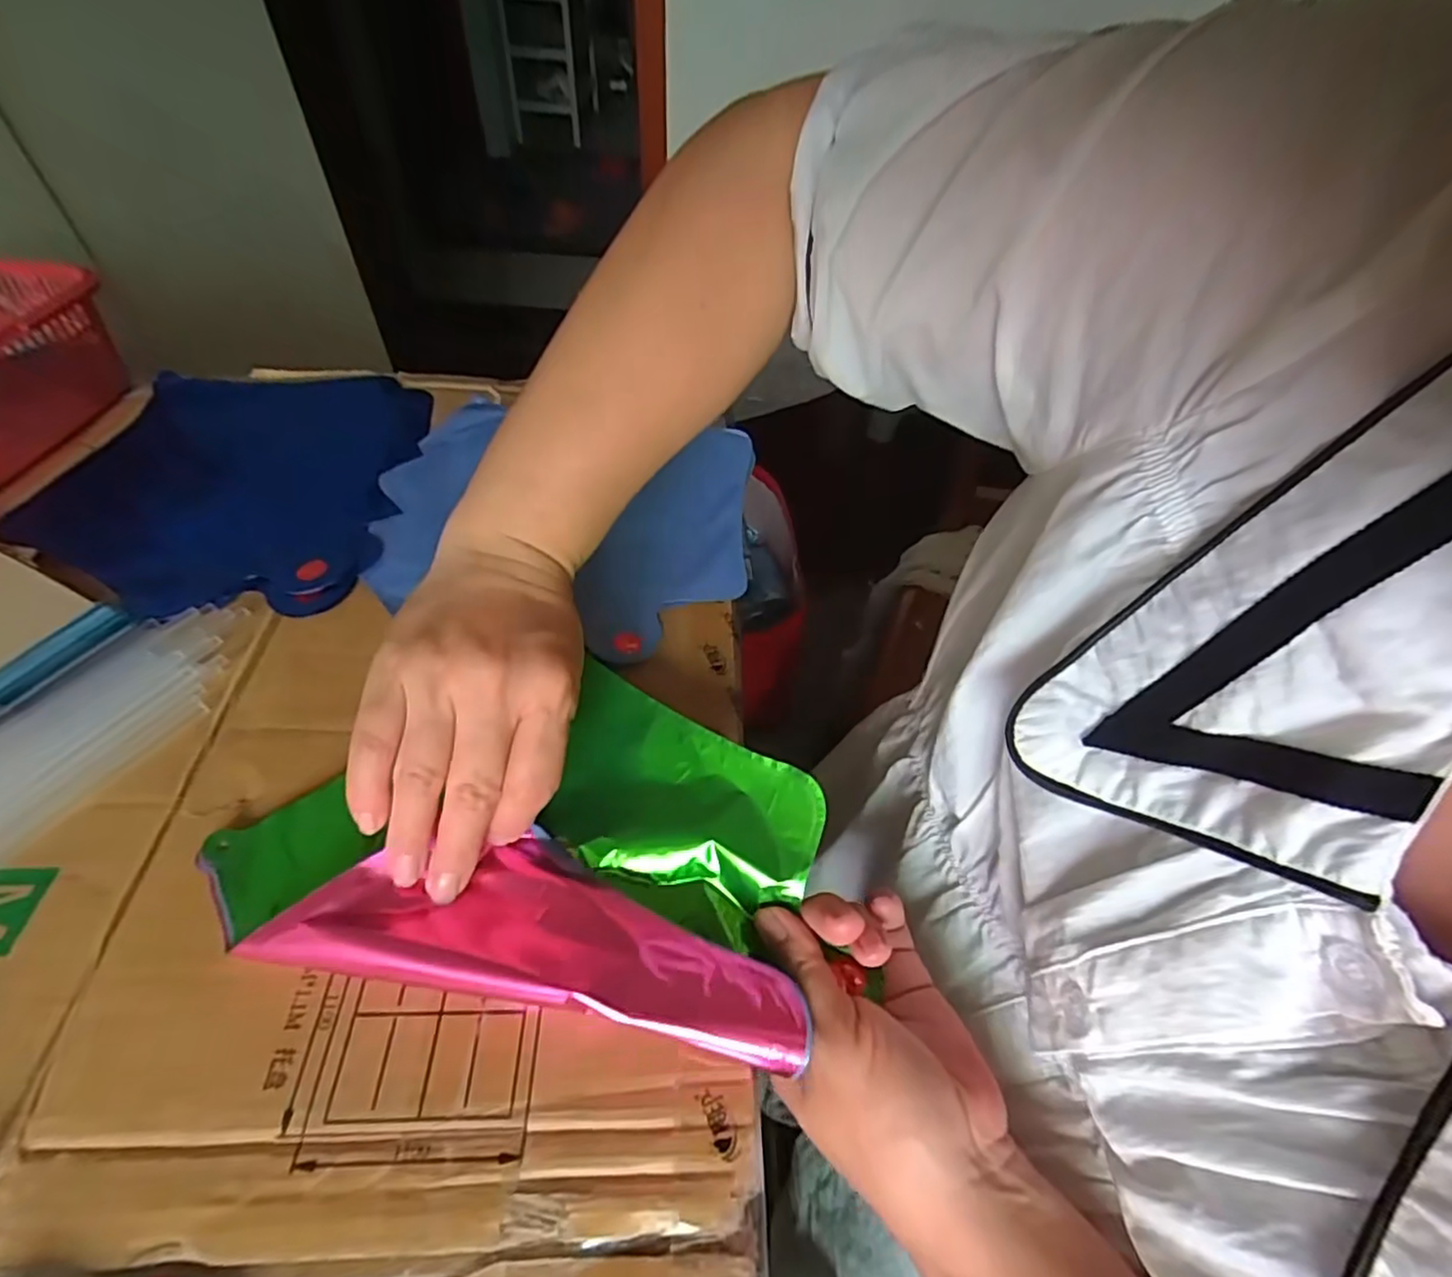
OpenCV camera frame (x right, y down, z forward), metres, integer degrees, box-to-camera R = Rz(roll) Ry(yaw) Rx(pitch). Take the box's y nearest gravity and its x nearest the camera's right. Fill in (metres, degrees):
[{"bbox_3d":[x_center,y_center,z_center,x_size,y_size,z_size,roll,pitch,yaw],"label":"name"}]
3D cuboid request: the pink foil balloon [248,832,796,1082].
[{"bbox_3d":[-0.068,0.110,0.255,0.197,0.019,0.056,11,52,3],"label":"pink foil balloon"}]

